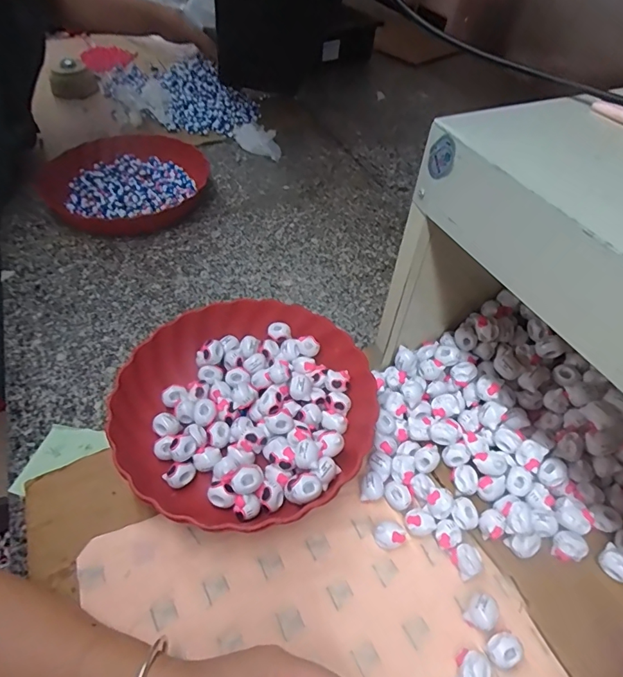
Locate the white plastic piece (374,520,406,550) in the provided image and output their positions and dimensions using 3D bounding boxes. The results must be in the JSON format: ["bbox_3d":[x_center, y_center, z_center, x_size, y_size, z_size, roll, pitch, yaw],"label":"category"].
[{"bbox_3d":[0.067,0.169,0.383,0.021,0.018,0.023,0,50,0],"label":"white plastic piece"}]

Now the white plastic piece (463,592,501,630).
[{"bbox_3d":[0.133,0.214,0.349,0.021,0.019,0.025,28,55,21],"label":"white plastic piece"}]

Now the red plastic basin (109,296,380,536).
[{"bbox_3d":[-0.057,0.062,0.438,0.231,0.056,0.240,0,50,0],"label":"red plastic basin"}]

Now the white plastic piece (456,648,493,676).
[{"bbox_3d":[0.118,0.242,0.323,0.022,0.016,0.025,10,51,8],"label":"white plastic piece"}]

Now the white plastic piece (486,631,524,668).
[{"bbox_3d":[0.143,0.232,0.332,0.024,0.018,0.021,-13,51,-11],"label":"white plastic piece"}]

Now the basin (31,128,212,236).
[{"bbox_3d":[-0.298,-0.255,0.727,0.254,0.050,0.254,0,50,0],"label":"basin"}]

